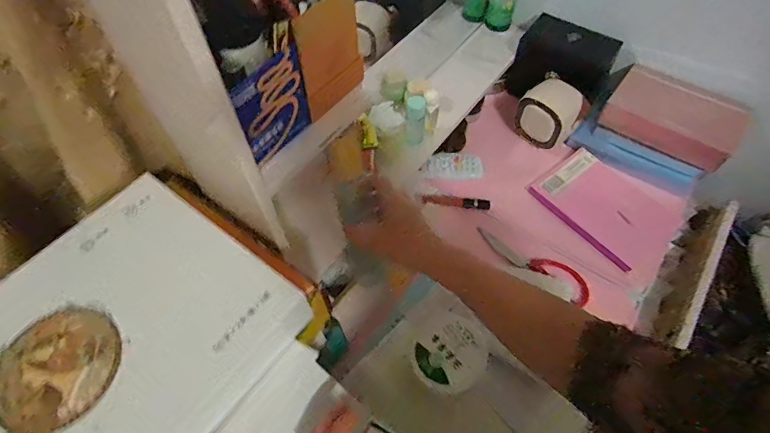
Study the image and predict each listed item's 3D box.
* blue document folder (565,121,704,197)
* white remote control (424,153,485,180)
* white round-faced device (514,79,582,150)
[{"bbox_3d":[0.425,-0.101,0.742,0.209,0.040,0.040,30,64,17],"label":"blue document folder"},{"bbox_3d":[0.119,-0.086,0.743,0.098,0.011,0.051,1,60,1],"label":"white remote control"},{"bbox_3d":[0.291,-0.180,0.766,0.100,0.092,0.076,34,66,19],"label":"white round-faced device"}]

